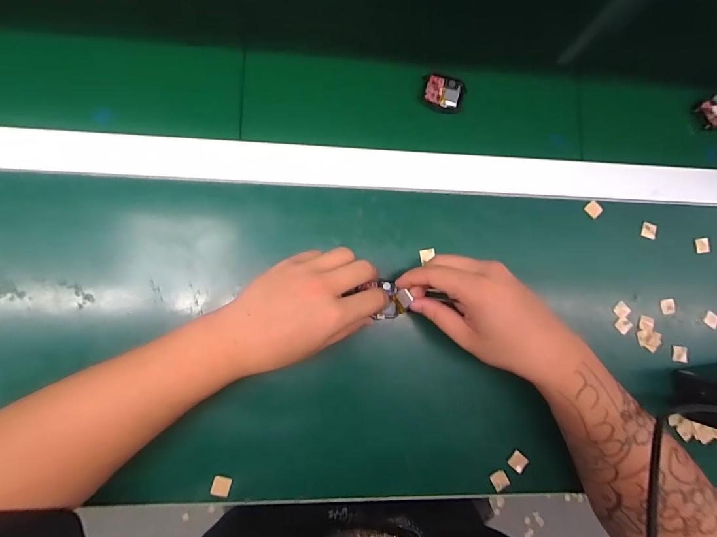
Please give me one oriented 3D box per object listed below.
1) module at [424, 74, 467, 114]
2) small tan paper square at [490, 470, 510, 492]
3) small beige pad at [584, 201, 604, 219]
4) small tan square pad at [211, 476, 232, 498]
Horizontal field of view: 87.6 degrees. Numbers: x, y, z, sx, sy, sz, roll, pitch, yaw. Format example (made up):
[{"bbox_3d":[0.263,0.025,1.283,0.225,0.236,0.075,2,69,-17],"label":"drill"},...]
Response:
[{"bbox_3d":[0.091,-0.187,0.396,0.043,0.007,0.038,17,82,-3],"label":"module"},{"bbox_3d":[0.137,0.206,0.363,0.016,0.004,0.015,-30,77,-5],"label":"small tan paper square"},{"bbox_3d":[0.252,-0.063,0.401,0.014,0.005,0.016,-41,88,-9],"label":"small beige pad"},{"bbox_3d":[-0.124,0.197,0.337,0.016,0.005,0.015,14,82,-3],"label":"small tan square pad"}]

